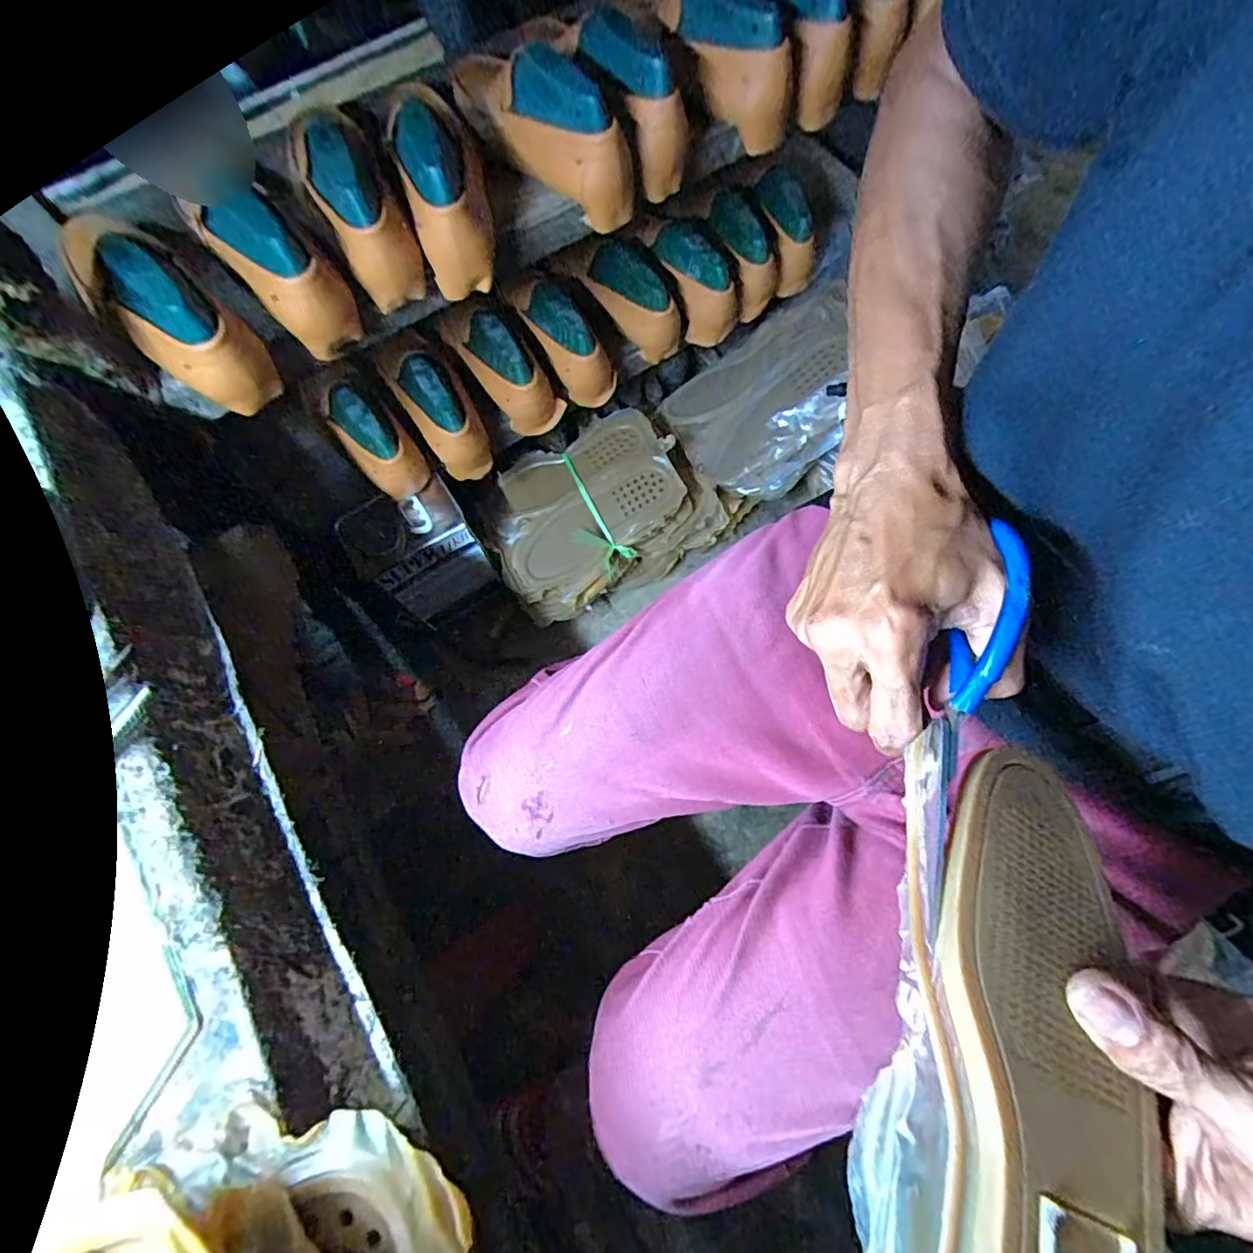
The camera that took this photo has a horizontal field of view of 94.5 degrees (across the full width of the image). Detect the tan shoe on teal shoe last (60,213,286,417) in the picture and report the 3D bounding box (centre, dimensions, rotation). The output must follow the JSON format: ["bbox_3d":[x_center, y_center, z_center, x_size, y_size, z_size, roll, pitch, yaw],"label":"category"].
[{"bbox_3d":[-0.408,-0.283,0.512,0.191,0.091,0.079,39,76,0],"label":"tan shoe on teal shoe last"}]

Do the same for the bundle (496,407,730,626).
[{"bbox_3d":[-0.047,-0.185,0.924,0.346,0.101,0.244,-30,73,-8],"label":"bundle"}]

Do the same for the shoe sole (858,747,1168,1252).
[{"bbox_3d":[0.135,0.174,0.194,0.100,0.031,0.258,17,62,7],"label":"shoe sole"}]

